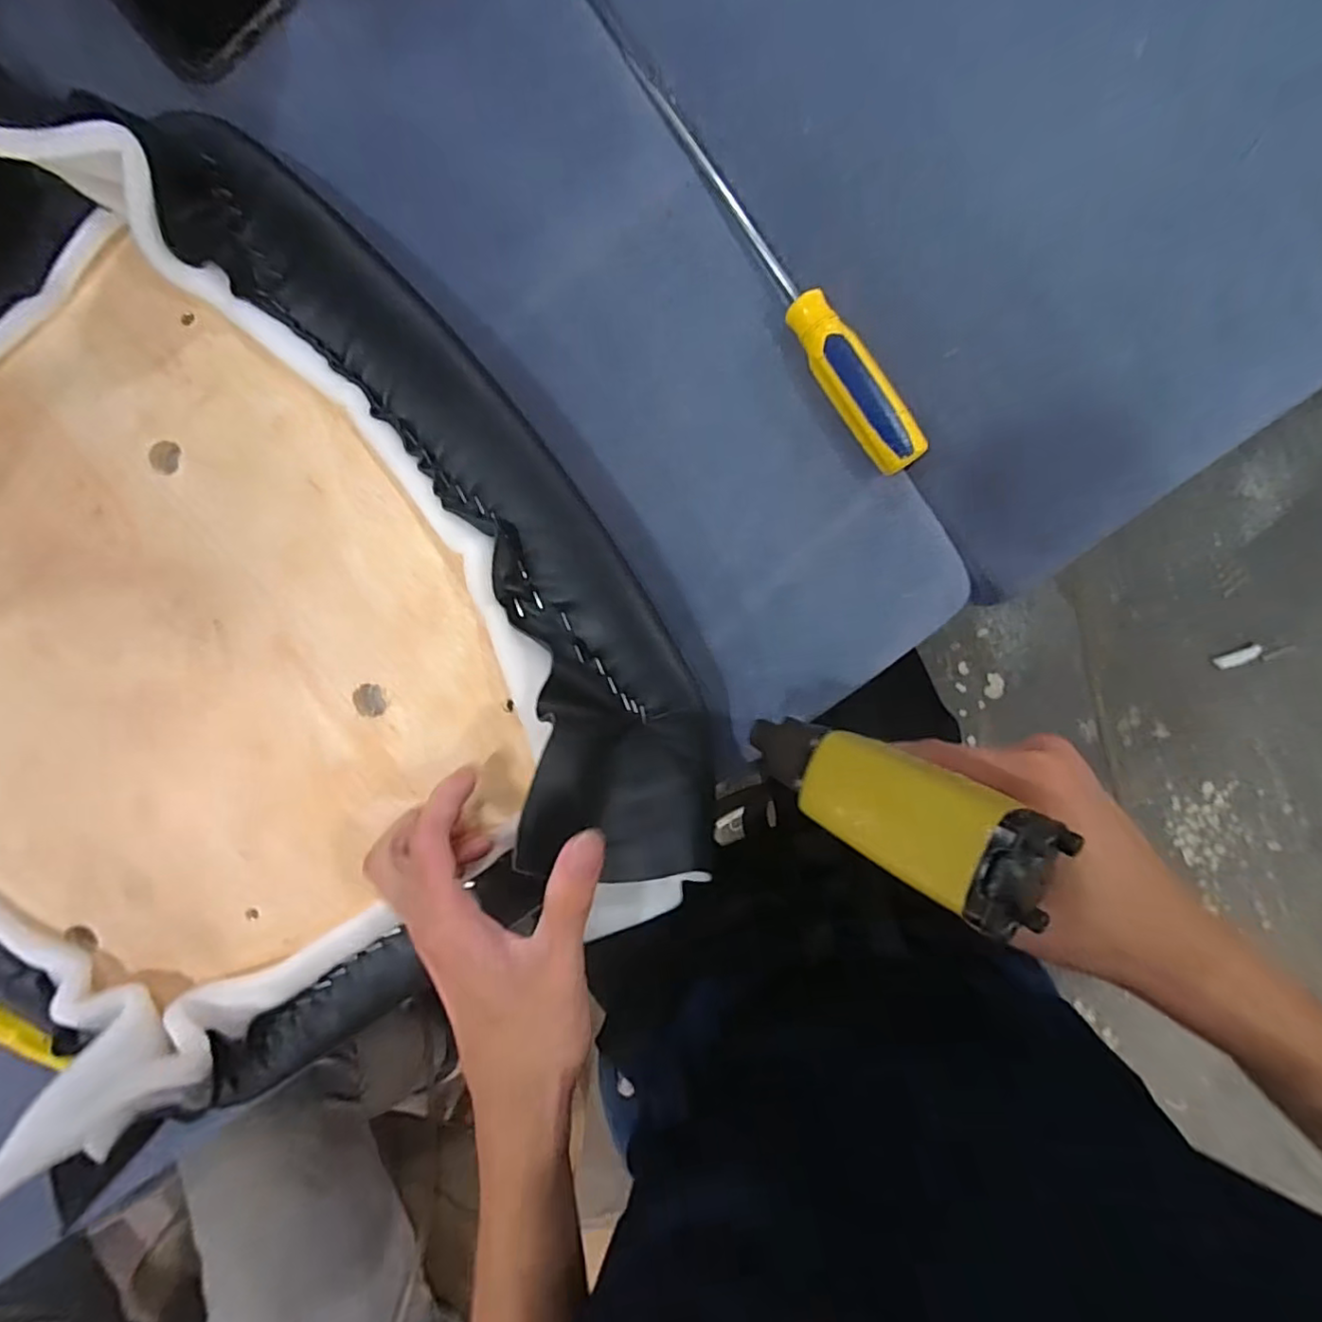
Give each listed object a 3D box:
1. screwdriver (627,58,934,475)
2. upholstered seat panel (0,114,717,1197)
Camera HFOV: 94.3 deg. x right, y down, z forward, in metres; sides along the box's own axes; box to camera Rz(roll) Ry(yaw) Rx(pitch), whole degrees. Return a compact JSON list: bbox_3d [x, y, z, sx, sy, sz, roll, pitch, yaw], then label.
[{"bbox_3d":[0.067,-0.230,0.352,0.023,0.026,0.277,-32,93,3],"label":"screwdriver"},{"bbox_3d":[-0.240,-0.015,0.328,0.419,0.103,0.458,-29,93,3],"label":"upholstered seat panel"}]

